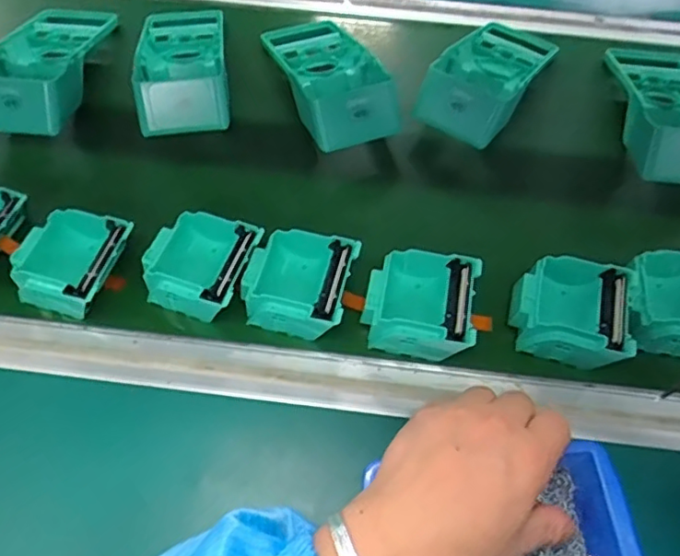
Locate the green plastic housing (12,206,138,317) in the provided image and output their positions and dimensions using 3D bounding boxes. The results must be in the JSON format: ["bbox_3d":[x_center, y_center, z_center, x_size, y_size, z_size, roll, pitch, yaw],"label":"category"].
[{"bbox_3d":[-0.208,-0.012,0.452,0.081,0.037,0.078,15,60,7],"label":"green plastic housing"}]

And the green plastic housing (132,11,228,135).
[{"bbox_3d":[-0.153,-0.210,0.570,0.083,0.052,0.182,-6,60,-6],"label":"green plastic housing"}]

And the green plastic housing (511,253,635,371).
[{"bbox_3d":[0.173,0.027,0.445,0.081,0.044,0.076,16,60,7],"label":"green plastic housing"}]

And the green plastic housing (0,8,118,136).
[{"bbox_3d":[-0.285,-0.208,0.560,0.092,0.058,0.182,6,59,1],"label":"green plastic housing"}]

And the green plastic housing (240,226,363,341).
[{"bbox_3d":[-0.032,0.001,0.451,0.080,0.041,0.083,14,60,6],"label":"green plastic housing"}]

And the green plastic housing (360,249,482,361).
[{"bbox_3d":[0.060,0.019,0.442,0.079,0.039,0.084,12,59,5],"label":"green plastic housing"}]

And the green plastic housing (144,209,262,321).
[{"bbox_3d":[-0.108,-0.011,0.455,0.080,0.034,0.077,17,60,8],"label":"green plastic housing"}]

